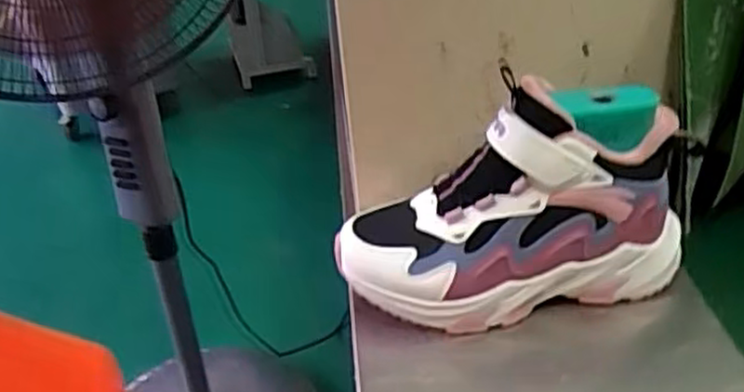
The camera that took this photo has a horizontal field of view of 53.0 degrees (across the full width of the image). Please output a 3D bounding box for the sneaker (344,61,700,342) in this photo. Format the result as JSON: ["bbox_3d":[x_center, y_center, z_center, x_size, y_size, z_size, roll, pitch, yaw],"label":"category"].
[{"bbox_3d":[0.094,0.002,0.489,0.229,0.132,0.086,-10,33,-10],"label":"sneaker"}]

